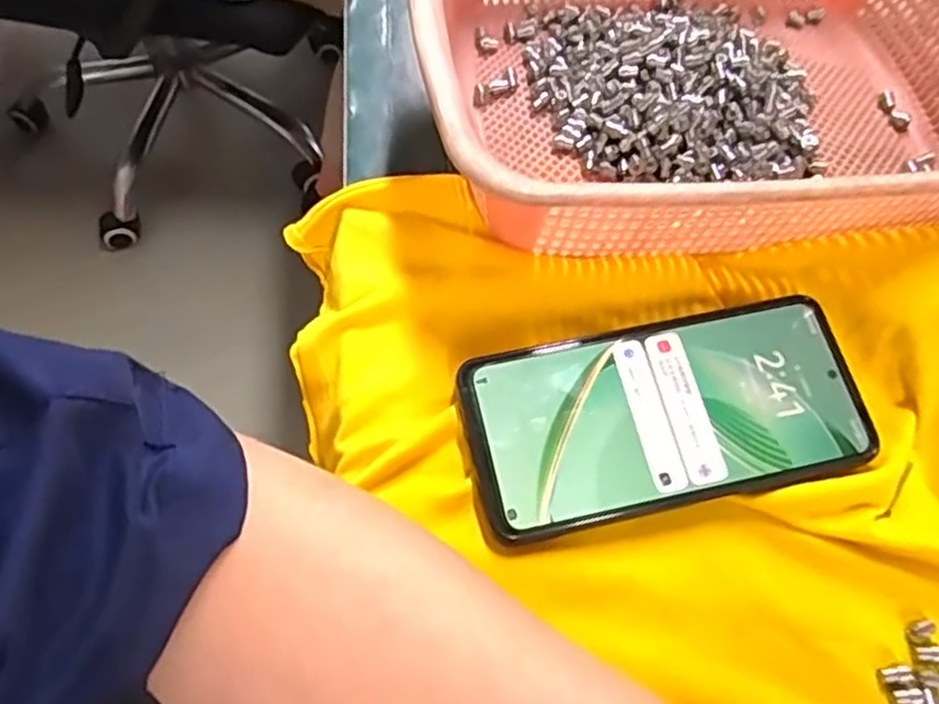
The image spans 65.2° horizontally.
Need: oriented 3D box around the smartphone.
[{"bbox_3d":[0.080,0.025,0.302,0.159,0.008,0.077,-11,69,-6],"label":"smartphone"}]

